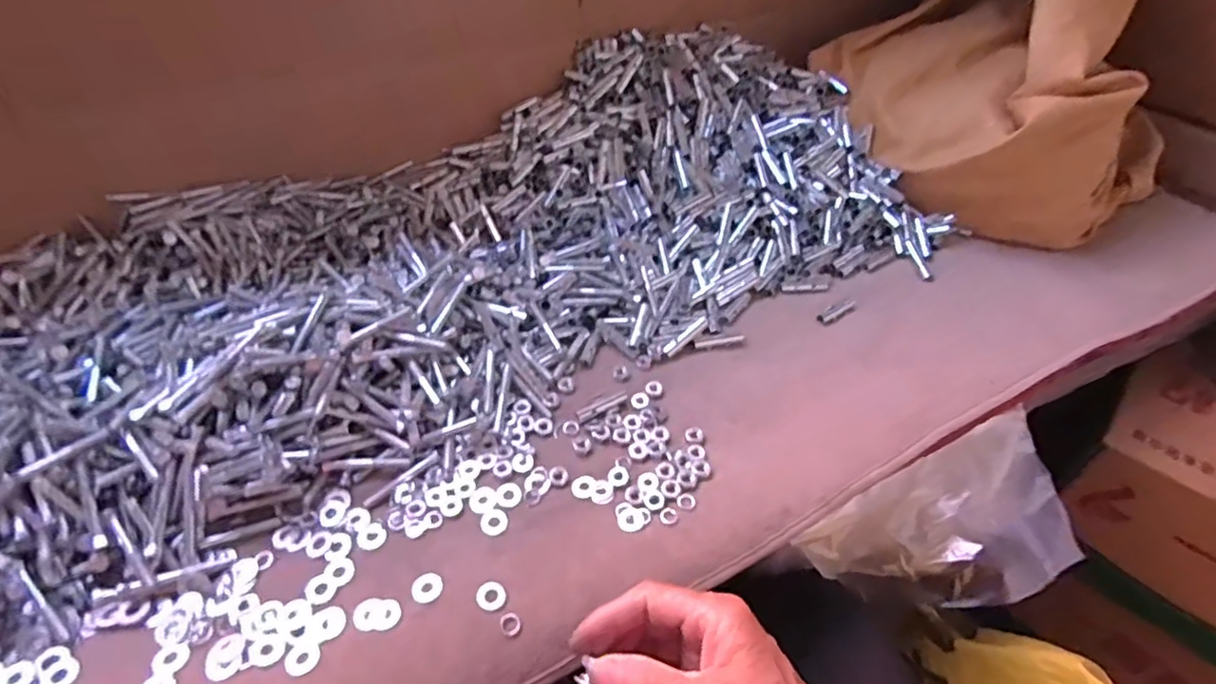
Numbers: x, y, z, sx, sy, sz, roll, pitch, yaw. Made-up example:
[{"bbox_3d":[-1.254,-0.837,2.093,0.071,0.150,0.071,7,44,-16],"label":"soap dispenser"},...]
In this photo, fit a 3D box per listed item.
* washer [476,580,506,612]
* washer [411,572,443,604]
[{"bbox_3d":[-0.070,0.152,0.357,0.017,0.004,0.017,1,45,-1],"label":"washer"},{"bbox_3d":[-0.110,0.149,0.362,0.018,0.004,0.018,2,49,-2],"label":"washer"}]

